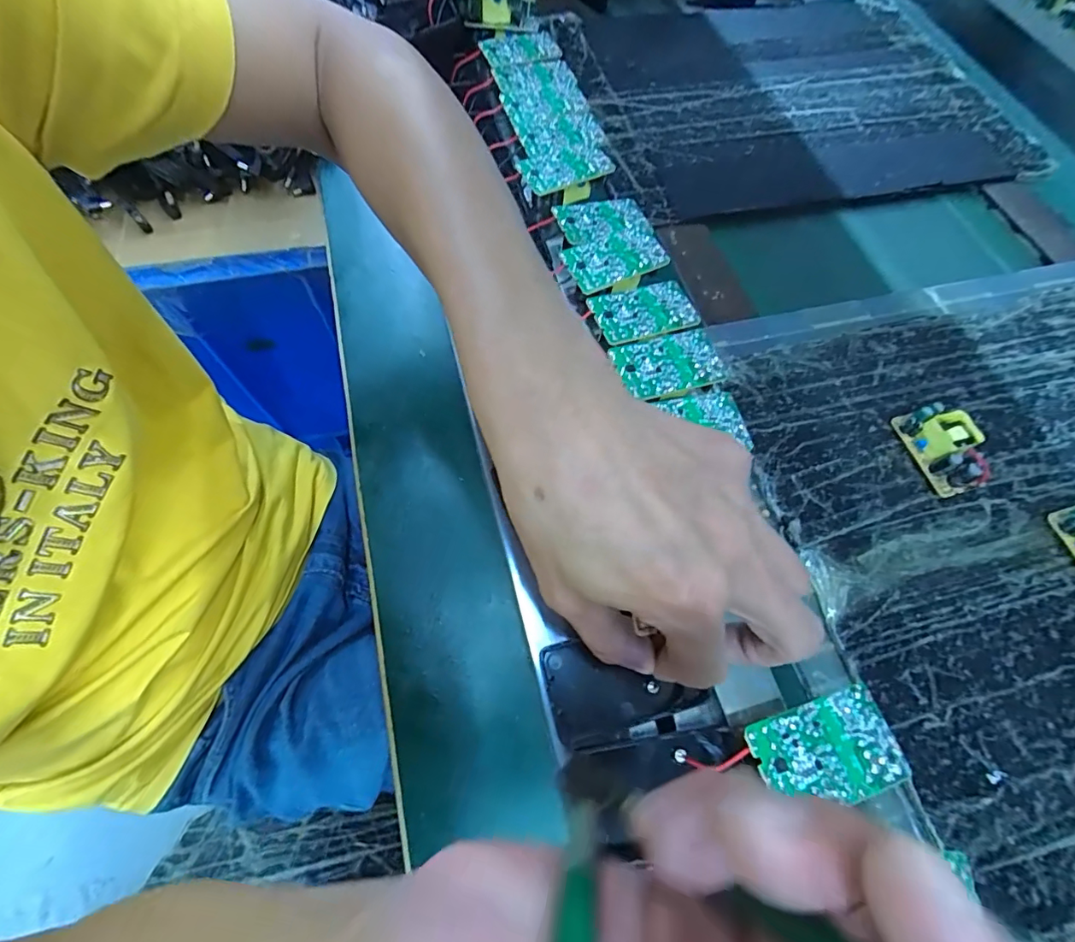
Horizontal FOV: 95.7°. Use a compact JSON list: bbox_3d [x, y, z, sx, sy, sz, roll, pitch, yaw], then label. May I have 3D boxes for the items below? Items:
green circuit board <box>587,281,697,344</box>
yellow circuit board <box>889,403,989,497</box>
[{"bbox_3d":[0.066,-0.097,0.298,0.062,0.007,0.036,-13,66,-9],"label":"green circuit board"},{"bbox_3d":[0.282,-0.017,0.336,0.034,0.024,0.061,-15,66,-7],"label":"yellow circuit board"}]

